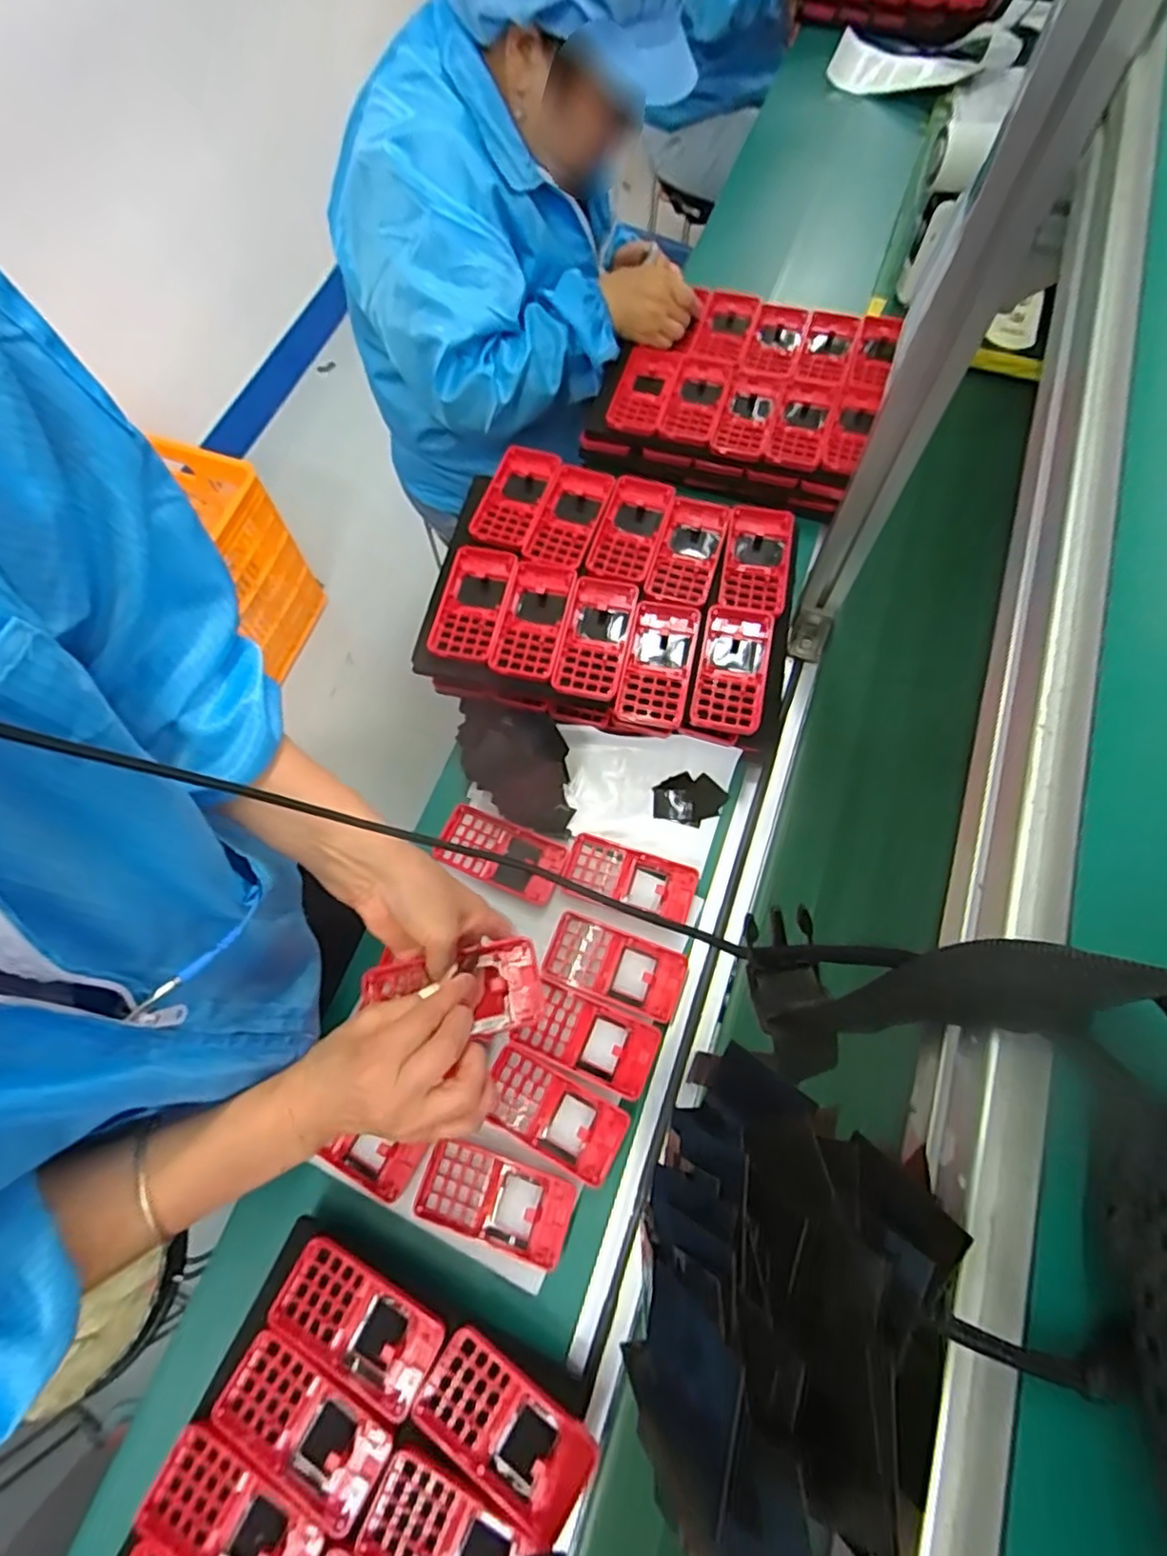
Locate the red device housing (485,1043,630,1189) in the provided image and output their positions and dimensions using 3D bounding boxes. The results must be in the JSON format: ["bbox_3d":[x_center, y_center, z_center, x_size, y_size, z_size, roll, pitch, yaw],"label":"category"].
[{"bbox_3d":[-0.025,0.280,0.558,0.118,0.011,0.062,26,70,12],"label":"red device housing"}]

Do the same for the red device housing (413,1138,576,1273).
[{"bbox_3d":[-0.071,0.341,0.542,0.120,0.021,0.062,17,69,8],"label":"red device housing"}]

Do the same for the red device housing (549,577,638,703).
[{"bbox_3d":[0.010,-0.134,0.638,0.063,0.016,0.122,12,68,6],"label":"red device housing"}]

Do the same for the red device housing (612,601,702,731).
[{"bbox_3d":[0.070,-0.107,0.633,0.063,0.020,0.118,12,68,6],"label":"red device housing"}]

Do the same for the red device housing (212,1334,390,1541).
[{"bbox_3d":[-0.195,0.450,0.463,0.122,0.015,0.070,26,70,12],"label":"red device housing"}]

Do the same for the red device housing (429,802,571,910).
[{"bbox_3d":[-0.080,0.071,0.641,0.118,0.013,0.064,22,69,10],"label":"red device housing"}]

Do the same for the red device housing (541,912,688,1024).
[{"bbox_3d":[0.028,0.168,0.599,0.122,0.008,0.061,19,69,9],"label":"red device housing"}]

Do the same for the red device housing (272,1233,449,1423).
[{"bbox_3d":[-0.166,0.399,0.489,0.121,0.019,0.061,25,70,11],"label":"red device housing"}]

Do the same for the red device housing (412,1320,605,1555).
[{"bbox_3d":[-0.055,0.447,0.458,0.119,0.021,0.064,30,71,13],"label":"red device housing"}]

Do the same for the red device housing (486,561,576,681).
[{"bbox_3d":[-0.050,-0.153,0.645,0.061,0.008,0.123,11,68,6],"label":"red device housing"}]

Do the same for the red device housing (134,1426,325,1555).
[{"bbox_3d":[-0.237,0.504,0.451,0.122,0.014,0.059,25,70,11],"label":"red device housing"}]

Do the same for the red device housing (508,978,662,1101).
[{"bbox_3d":[0.004,0.225,0.579,0.116,0.011,0.062,22,69,10],"label":"red device housing"}]

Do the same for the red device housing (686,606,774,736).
[{"bbox_3d":[0.141,-0.102,0.636,0.065,0.018,0.126,12,68,6],"label":"red device housing"}]

